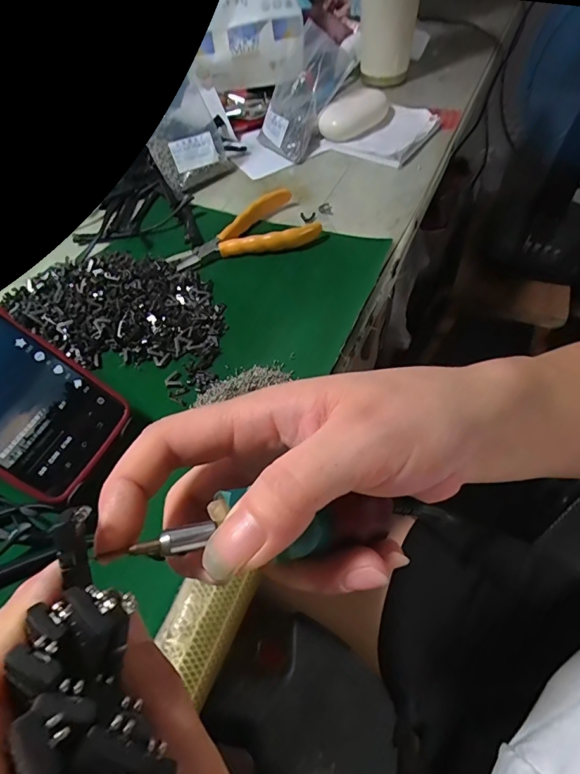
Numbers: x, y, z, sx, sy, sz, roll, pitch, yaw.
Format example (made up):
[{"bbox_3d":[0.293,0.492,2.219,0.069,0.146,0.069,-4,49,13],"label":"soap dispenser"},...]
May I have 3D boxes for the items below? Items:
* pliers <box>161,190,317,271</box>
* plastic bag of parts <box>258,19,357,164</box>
[{"bbox_3d":[-0.047,-0.155,0.432,0.142,0.022,0.077,-11,54,-3],"label":"pliers"},{"bbox_3d":[0.017,-0.336,0.512,0.060,0.052,0.130,36,103,25],"label":"plastic bag of parts"}]

